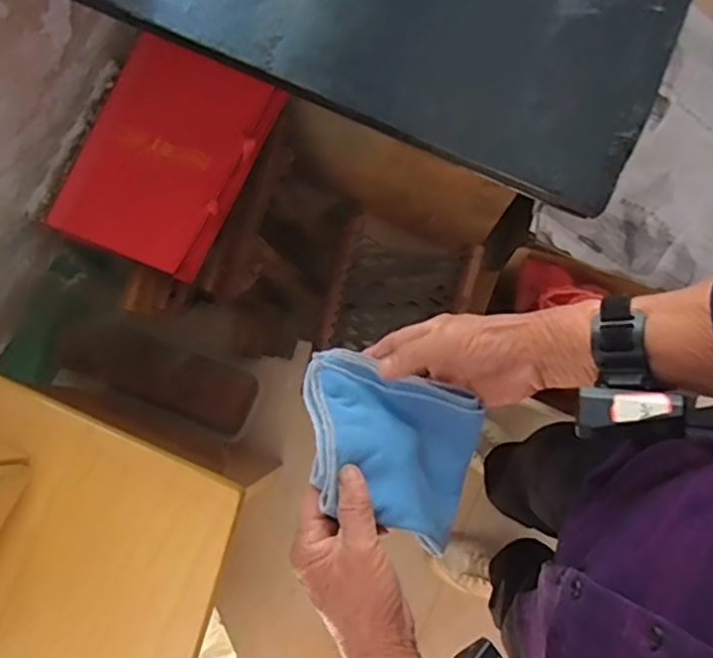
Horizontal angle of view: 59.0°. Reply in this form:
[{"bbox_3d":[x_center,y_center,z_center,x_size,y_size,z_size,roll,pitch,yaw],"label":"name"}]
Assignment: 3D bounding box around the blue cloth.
[{"bbox_3d":[0.036,0.087,0.496,0.164,0.052,0.124,36,40,-18],"label":"blue cloth"}]

